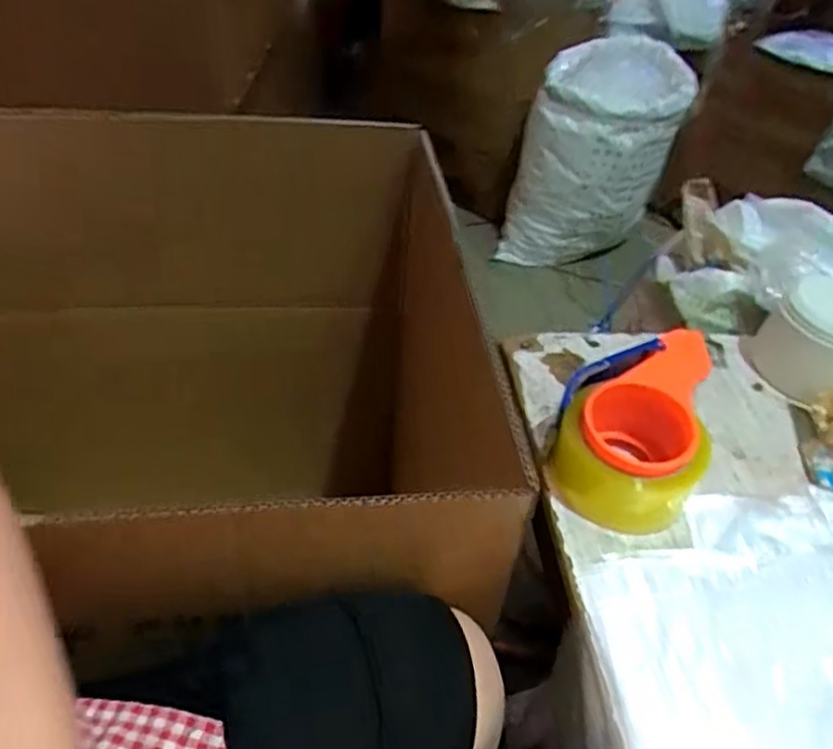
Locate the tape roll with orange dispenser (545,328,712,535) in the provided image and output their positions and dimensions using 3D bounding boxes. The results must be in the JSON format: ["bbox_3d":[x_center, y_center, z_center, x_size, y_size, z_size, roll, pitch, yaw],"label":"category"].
[{"bbox_3d":[0.160,0.033,0.516,0.104,0.064,0.141,14,45,10],"label":"tape roll with orange dispenser"}]

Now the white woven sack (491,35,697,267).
[{"bbox_3d":[0.457,-0.545,1.799,0.371,0.520,0.326,18,44,13],"label":"white woven sack"}]

